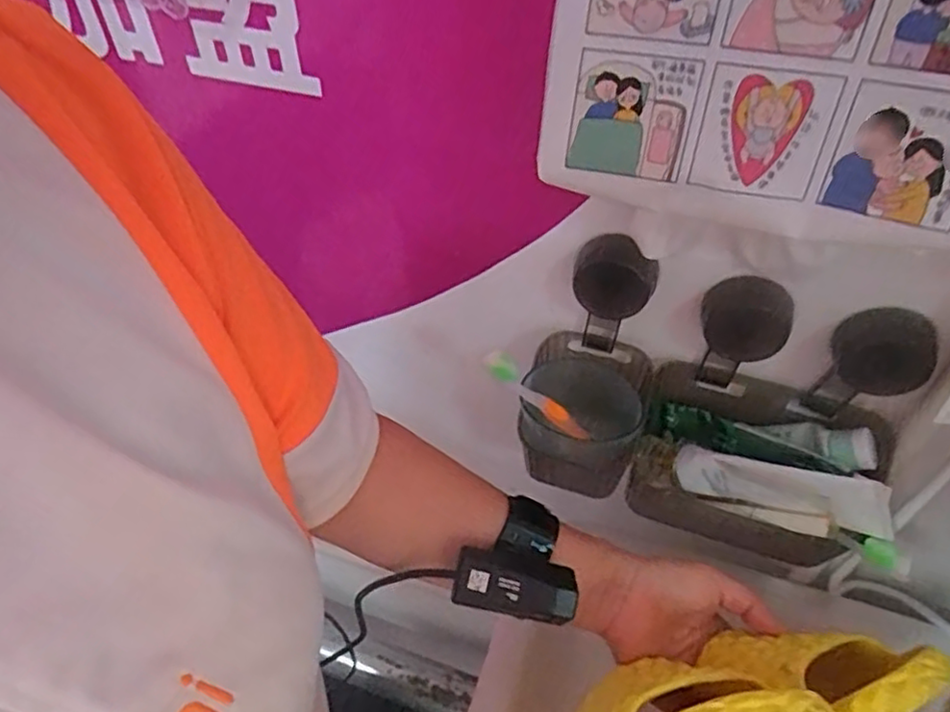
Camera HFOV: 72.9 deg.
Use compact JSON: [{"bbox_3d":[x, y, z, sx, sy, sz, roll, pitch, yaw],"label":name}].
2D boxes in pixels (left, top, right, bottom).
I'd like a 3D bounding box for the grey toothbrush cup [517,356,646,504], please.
[{"bbox_3d":[0.083,0.063,0.513,0.093,0.108,0.054,10,47,9],"label":"grey toothbrush cup"}]

